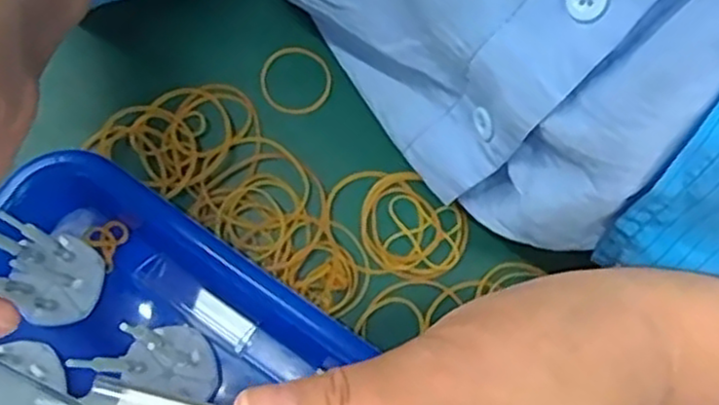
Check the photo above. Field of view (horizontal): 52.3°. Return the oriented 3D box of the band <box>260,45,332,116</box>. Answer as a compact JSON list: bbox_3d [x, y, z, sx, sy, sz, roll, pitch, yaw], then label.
[{"bbox_3d":[-0.031,-0.058,0.345,0.033,0.004,0.034,0,78,1],"label":"band"}]

